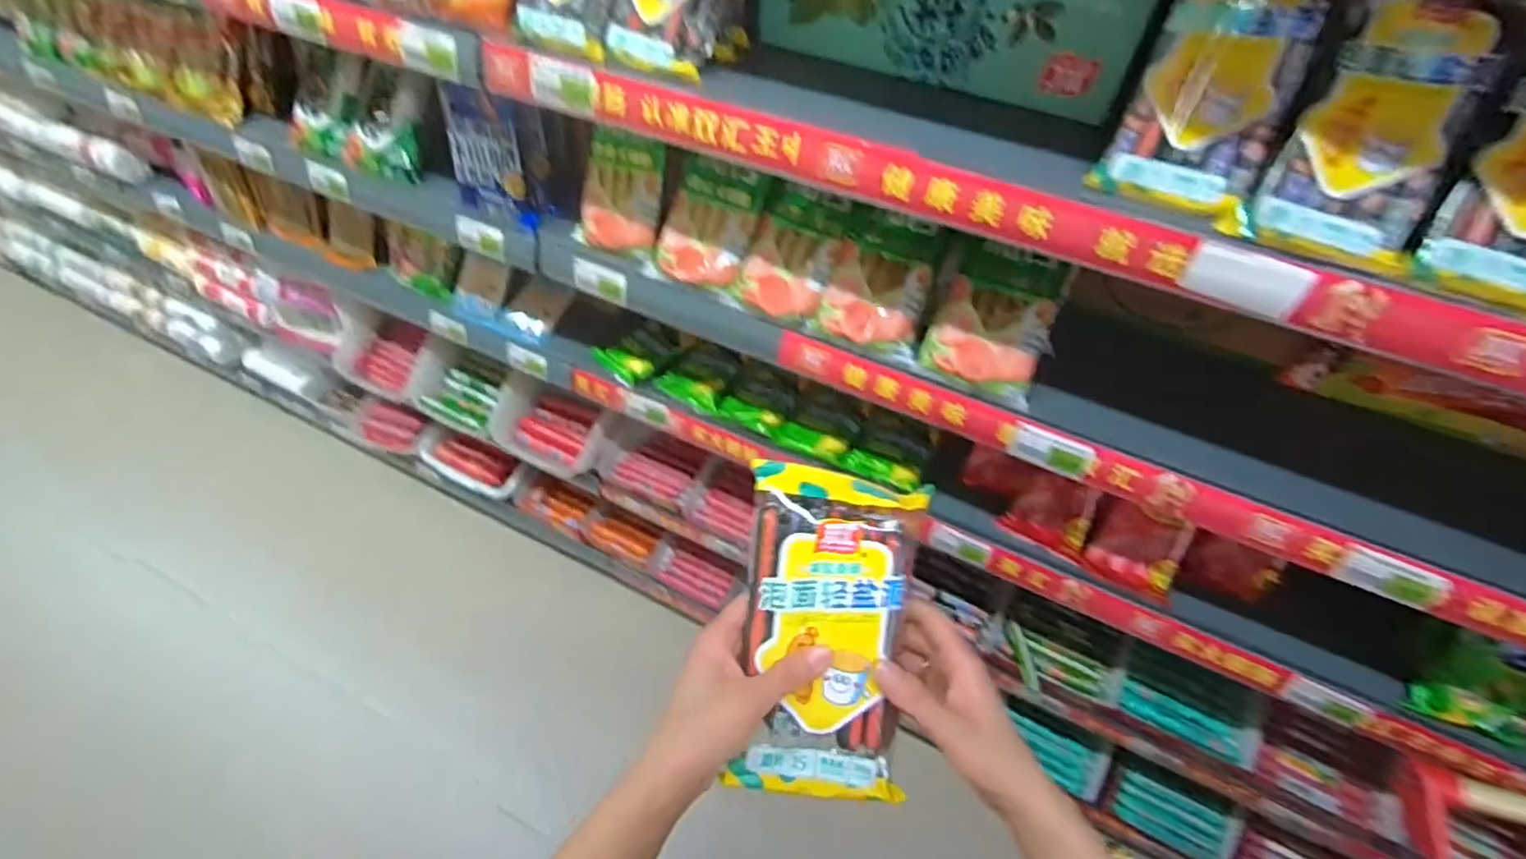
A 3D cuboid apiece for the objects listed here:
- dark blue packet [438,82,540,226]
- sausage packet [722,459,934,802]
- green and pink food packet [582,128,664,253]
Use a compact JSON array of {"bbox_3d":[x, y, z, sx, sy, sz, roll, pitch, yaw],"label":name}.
[{"bbox_3d":[-0.347,-0.341,0.810,0.105,0.150,0.033,14,53,8],"label":"dark blue packet"},{"bbox_3d":[0.045,0.128,0.419,0.108,0.030,0.202,2,86,-1],"label":"sausage packet"},{"bbox_3d":[-0.172,-0.295,0.809,0.106,0.133,0.030,16,27,12],"label":"green and pink food packet"}]

